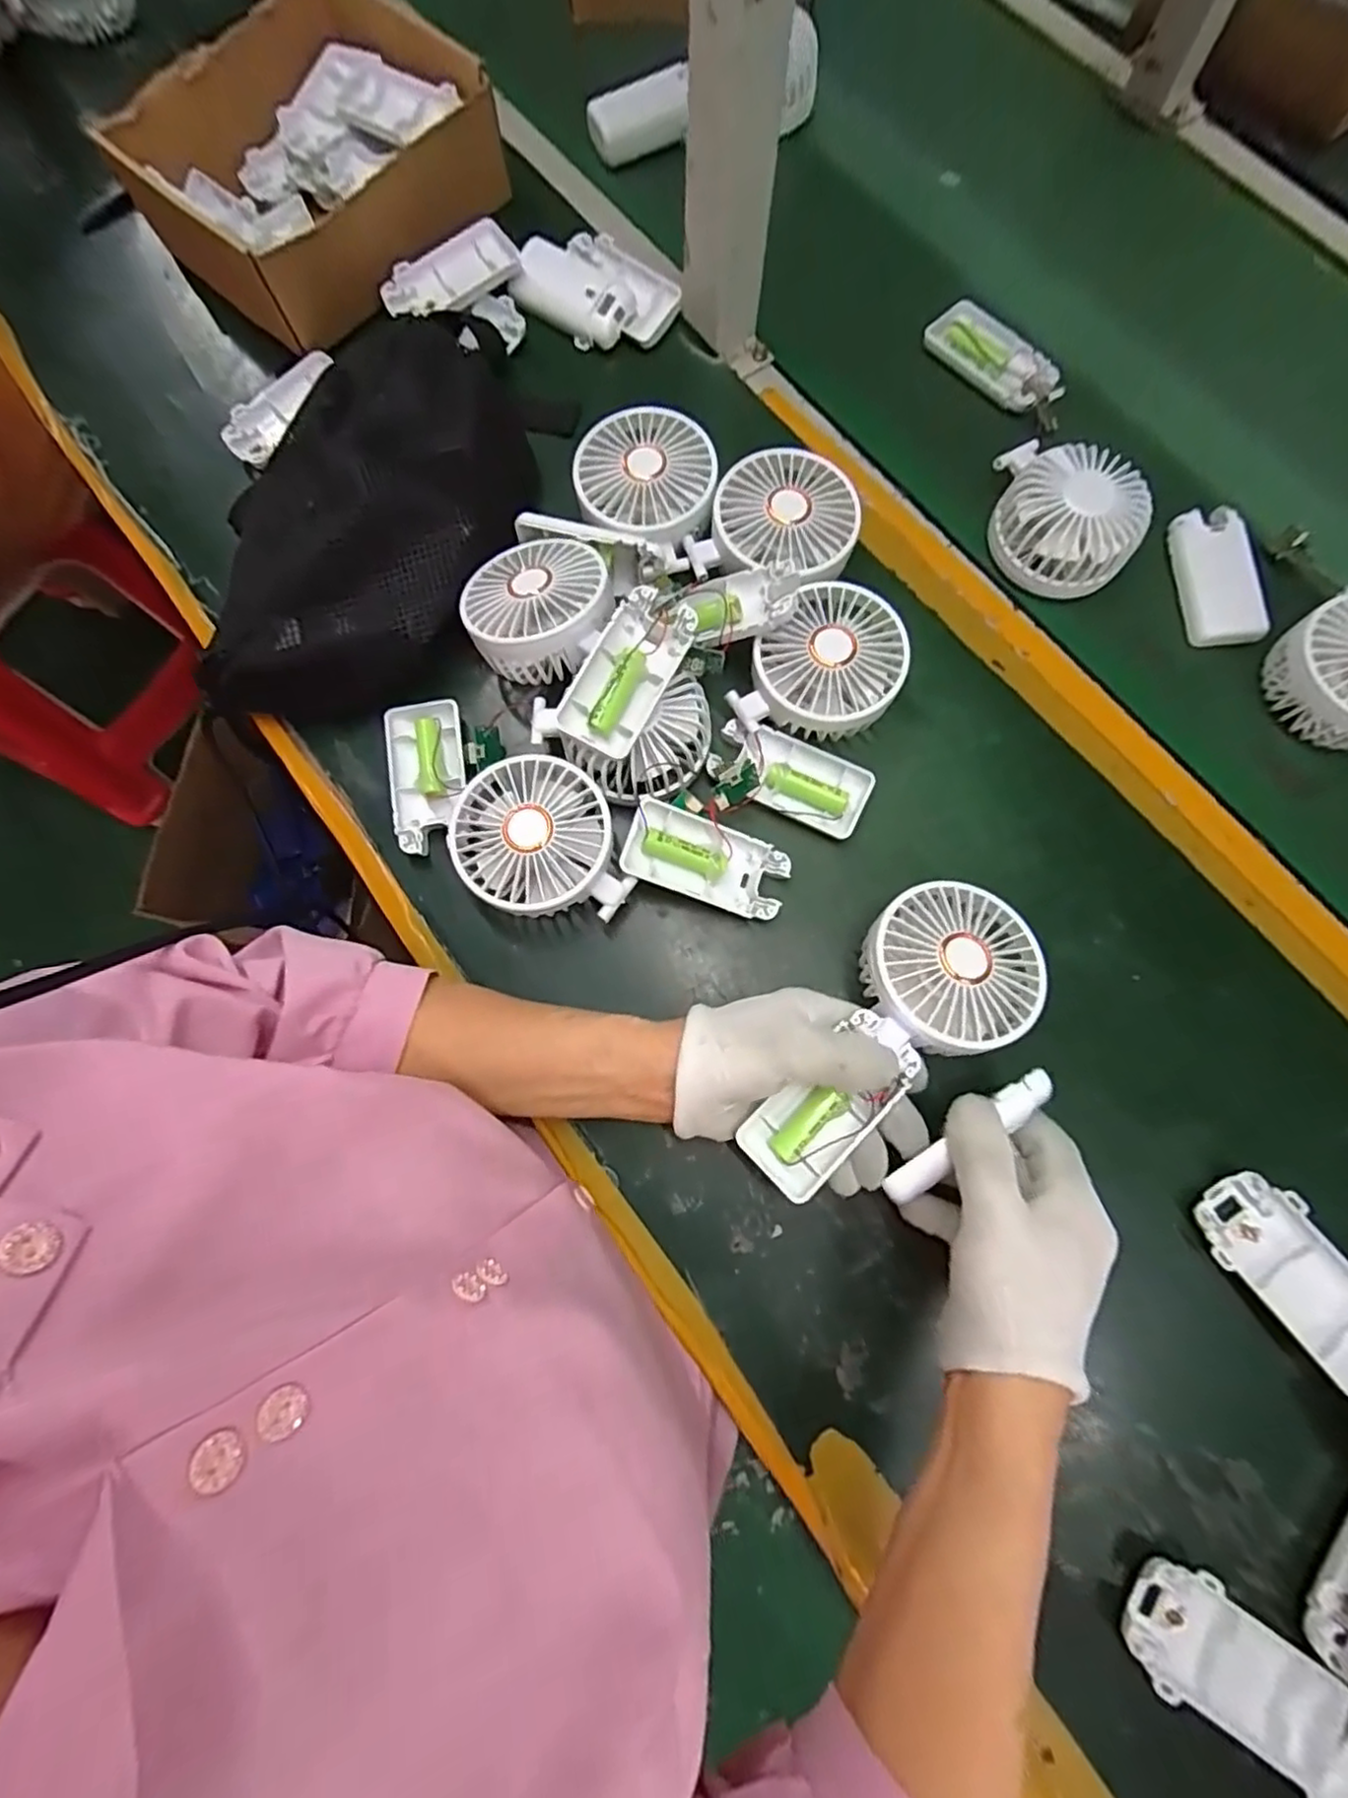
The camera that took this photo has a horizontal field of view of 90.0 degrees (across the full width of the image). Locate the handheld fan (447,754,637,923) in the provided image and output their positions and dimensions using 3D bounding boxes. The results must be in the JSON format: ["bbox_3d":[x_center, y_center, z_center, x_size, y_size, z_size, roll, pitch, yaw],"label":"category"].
[{"bbox_3d":[-0.077,-0.028,0.386,0.088,0.046,0.097,-17,77,-5],"label":"handheld fan"}]

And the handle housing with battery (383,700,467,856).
[{"bbox_3d":[-0.150,-0.075,0.412,0.045,0.024,0.091,-10,77,-1],"label":"handle housing with battery"}]

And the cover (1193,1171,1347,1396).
[{"bbox_3d":[0.314,0.189,0.339,0.050,0.022,0.095,-37,79,-7],"label":"cover"}]

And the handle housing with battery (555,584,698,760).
[{"bbox_3d":[-0.027,-0.124,0.372,0.046,0.024,0.090,28,78,6],"label":"handle housing with battery"}]

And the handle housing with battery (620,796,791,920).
[{"bbox_3d":[0.017,-0.021,0.388,0.094,0.019,0.045,20,79,-12],"label":"handle housing with battery"}]

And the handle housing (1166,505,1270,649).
[{"bbox_3d":[0.356,-0.210,0.442,0.049,0.014,0.091,-3,77,1],"label":"handle housing"}]

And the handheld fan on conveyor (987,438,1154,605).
[{"bbox_3d":[0.246,-0.245,0.431,0.099,0.038,0.076,37,80,9],"label":"handheld fan on conveyor"}]

